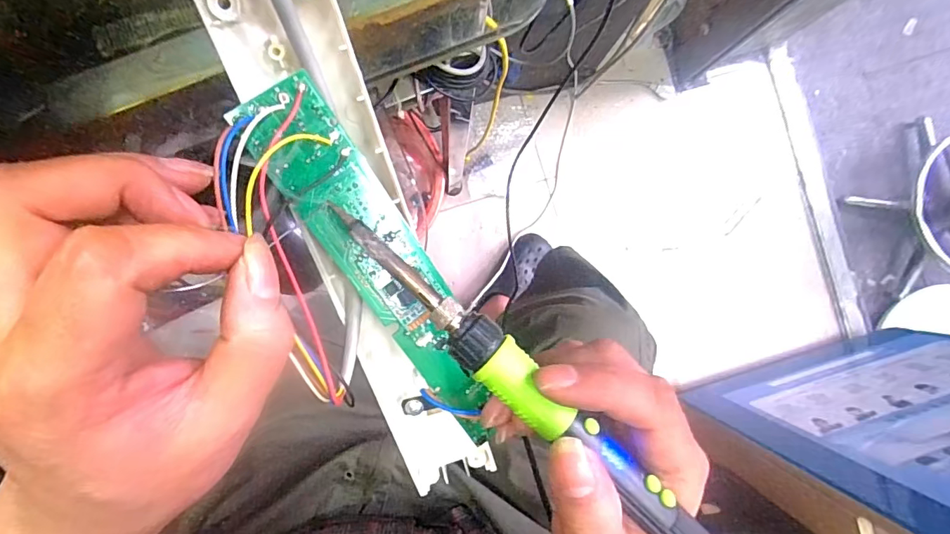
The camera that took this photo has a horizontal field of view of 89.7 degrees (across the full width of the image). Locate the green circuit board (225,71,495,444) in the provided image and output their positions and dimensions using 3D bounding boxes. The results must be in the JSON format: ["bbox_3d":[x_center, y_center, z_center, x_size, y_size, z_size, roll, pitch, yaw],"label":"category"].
[{"bbox_3d":[-0.036,0.009,0.211,0.035,0.017,0.181,-29,112,-2],"label":"green circuit board"}]

